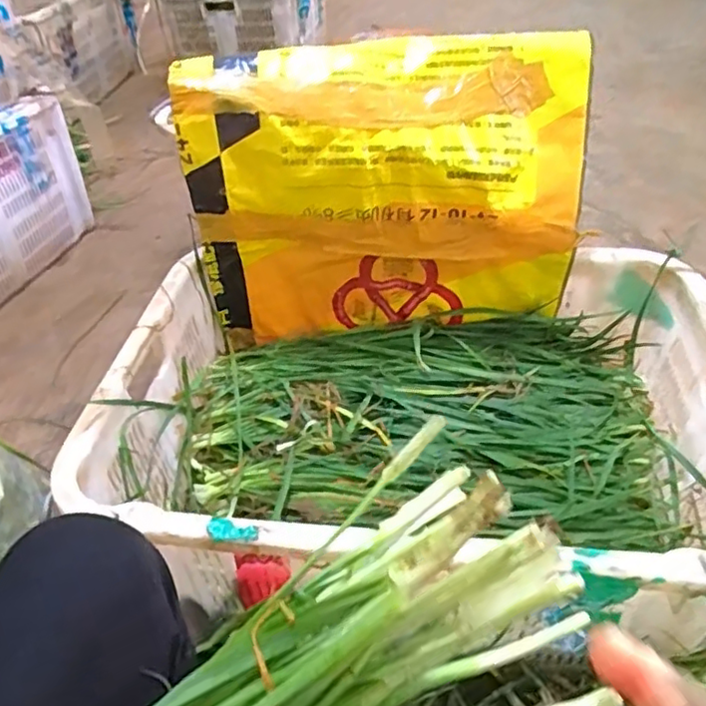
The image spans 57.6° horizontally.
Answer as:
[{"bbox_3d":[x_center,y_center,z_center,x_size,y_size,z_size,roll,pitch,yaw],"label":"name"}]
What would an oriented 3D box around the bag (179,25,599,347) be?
[{"bbox_3d":[0.041,-0.201,0.862,0.486,0.364,0.135,1,43,6],"label":"bag"}]

